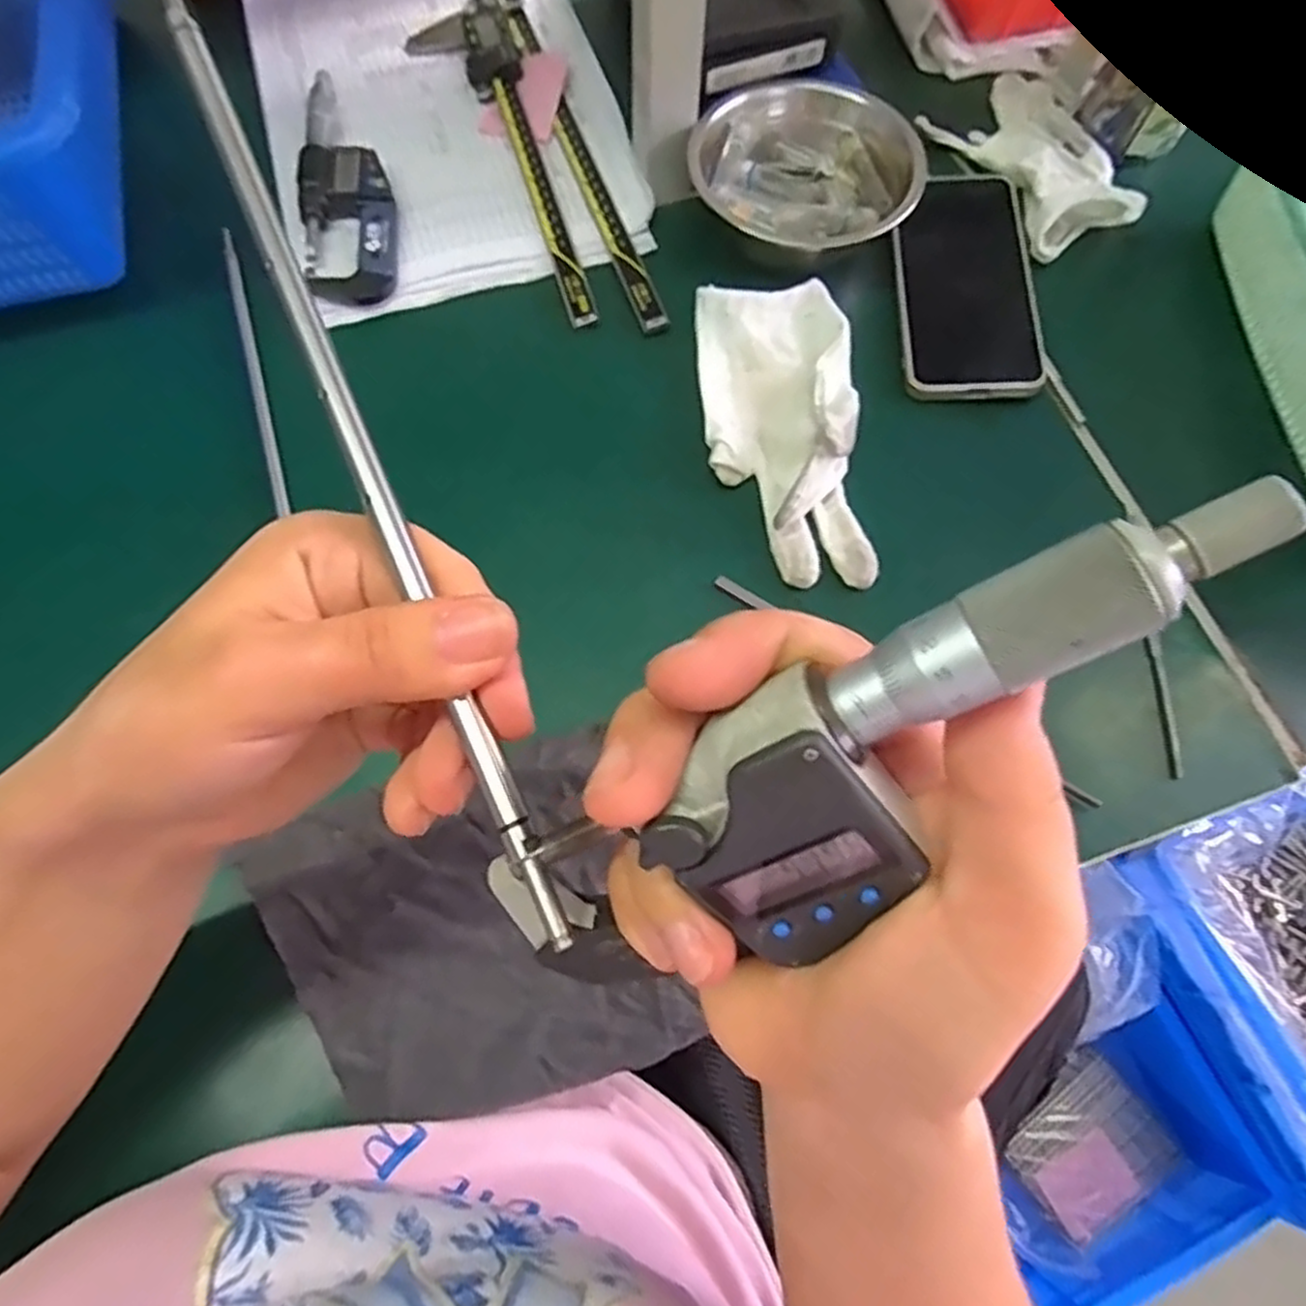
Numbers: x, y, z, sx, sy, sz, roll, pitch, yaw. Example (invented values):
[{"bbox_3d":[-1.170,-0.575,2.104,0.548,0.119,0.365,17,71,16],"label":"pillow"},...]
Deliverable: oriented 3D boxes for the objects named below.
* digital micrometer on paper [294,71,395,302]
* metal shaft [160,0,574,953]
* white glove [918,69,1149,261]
[{"bbox_3d":[-0.193,-0.292,0.474,0.052,0.019,0.178,-11,70,-6],"label":"digital micrometer on paper"},{"bbox_3d":[-0.076,-0.061,0.182,0.008,0.009,0.272,-23,79,-10],"label":"metal shaft"},{"bbox_3d":[0.250,-0.324,0.487,0.103,0.030,0.156,-26,72,-11],"label":"white glove"}]

